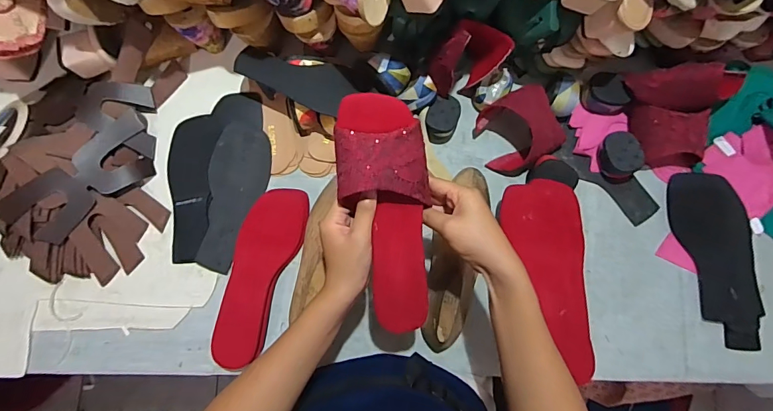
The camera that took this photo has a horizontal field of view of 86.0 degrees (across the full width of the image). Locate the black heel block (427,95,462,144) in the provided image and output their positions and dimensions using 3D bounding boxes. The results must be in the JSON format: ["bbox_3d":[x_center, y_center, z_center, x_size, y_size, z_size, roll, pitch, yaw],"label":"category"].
[{"bbox_3d":[0.082,-0.127,0.599,0.047,0.039,0.069,14,80,1],"label":"black heel block"}]

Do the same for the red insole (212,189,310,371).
[{"bbox_3d":[-0.171,0.091,0.552,0.075,0.023,0.236,16,80,2],"label":"red insole"}]

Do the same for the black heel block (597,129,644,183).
[{"bbox_3d":[0.331,-0.069,0.586,0.050,0.040,0.067,-9,80,-3],"label":"black heel block"}]

